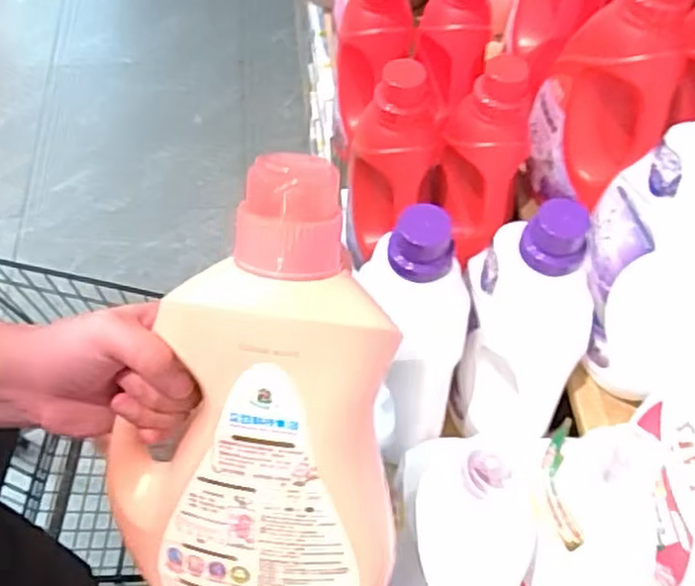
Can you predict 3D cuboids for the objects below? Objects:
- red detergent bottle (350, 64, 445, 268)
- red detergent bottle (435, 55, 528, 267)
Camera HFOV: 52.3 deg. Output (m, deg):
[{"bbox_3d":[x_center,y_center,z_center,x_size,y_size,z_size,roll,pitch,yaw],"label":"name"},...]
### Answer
[{"bbox_3d":[0.059,-0.163,0.870,0.104,0.255,0.088,8,57,2],"label":"red detergent bottle"},{"bbox_3d":[0.160,-0.153,0.865,0.098,0.244,0.113,16,58,6],"label":"red detergent bottle"}]

